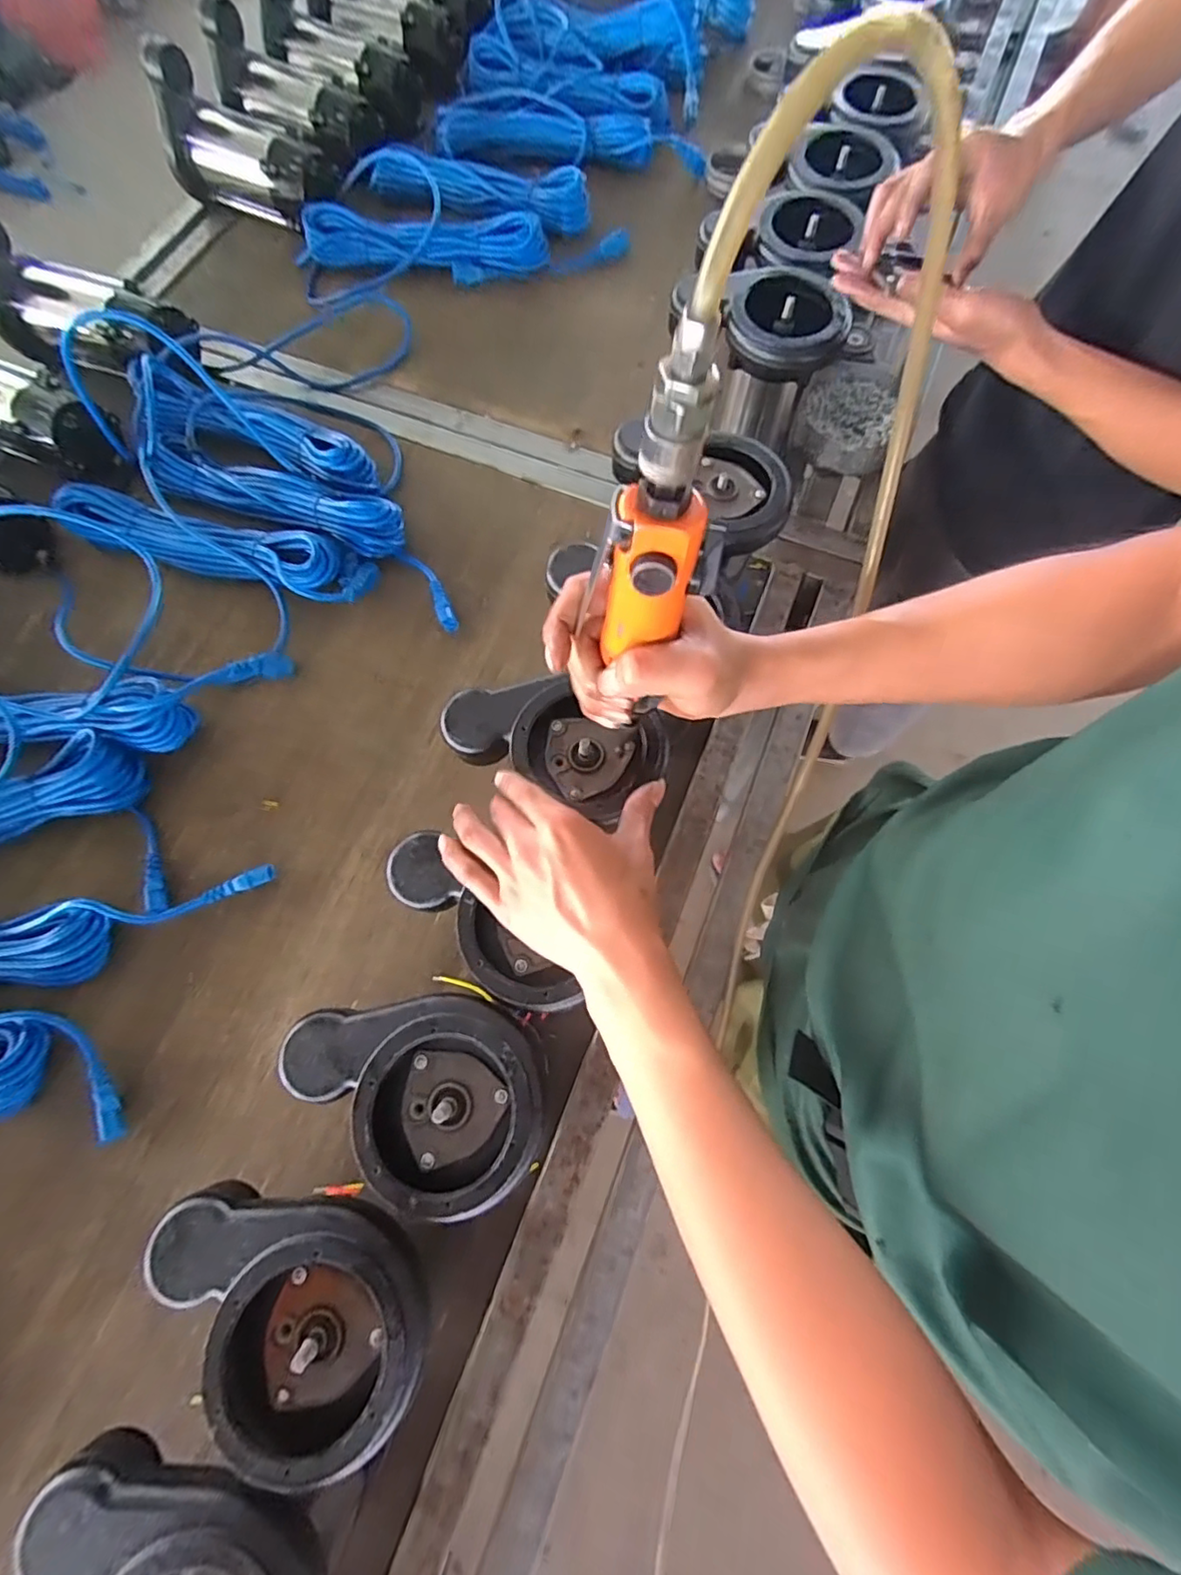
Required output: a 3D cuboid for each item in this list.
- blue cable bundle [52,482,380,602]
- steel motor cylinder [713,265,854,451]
[{"bbox_3d":[-0.437,-0.281,0.687,0.388,0.054,0.094,17,73,7],"label":"blue cable bundle"},{"bbox_3d":[0.197,-0.438,0.621,0.108,0.141,0.117,23,74,9],"label":"steel motor cylinder"}]

